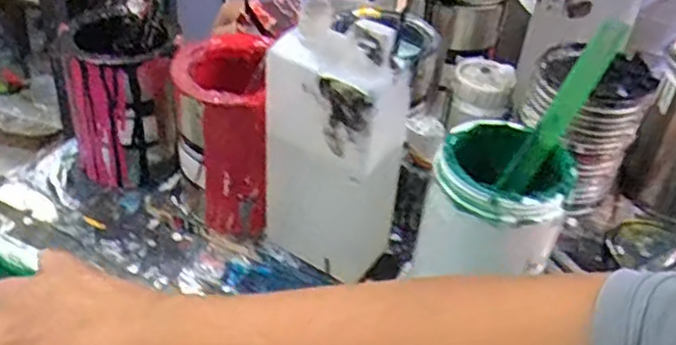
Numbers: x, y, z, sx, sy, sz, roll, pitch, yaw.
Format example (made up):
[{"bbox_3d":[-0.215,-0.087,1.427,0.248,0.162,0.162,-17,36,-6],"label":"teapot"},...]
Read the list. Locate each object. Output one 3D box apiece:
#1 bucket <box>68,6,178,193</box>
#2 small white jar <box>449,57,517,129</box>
[{"bbox_3d":[-0.204,-0.069,0.658,0.097,0.144,0.100,-3,39,-10],"label":"bucket"},{"bbox_3d":[0.144,-0.078,0.677,0.062,0.050,0.061,14,39,12],"label":"small white jar"}]

